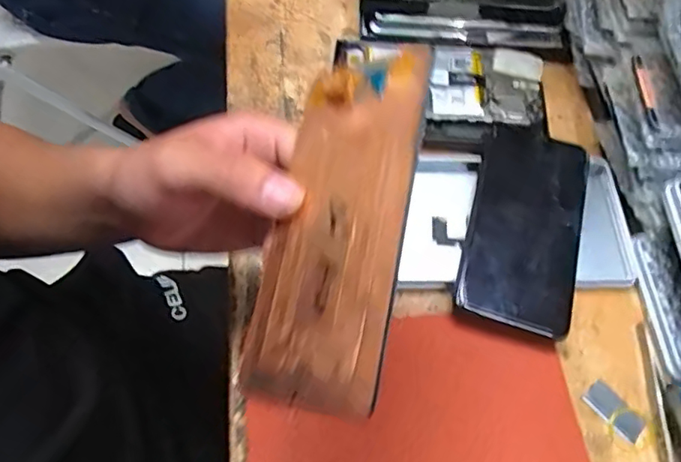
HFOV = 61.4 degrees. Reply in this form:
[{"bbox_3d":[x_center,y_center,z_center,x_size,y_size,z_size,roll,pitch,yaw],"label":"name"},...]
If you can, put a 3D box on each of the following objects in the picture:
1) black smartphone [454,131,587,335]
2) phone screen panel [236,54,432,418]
[{"bbox_3d":[0.130,-0.008,0.405,0.074,0.011,0.159,14,63,4],"label":"black smartphone"},{"bbox_3d":[-0.002,-0.005,0.240,0.070,0.006,0.152,-2,68,38],"label":"phone screen panel"}]

